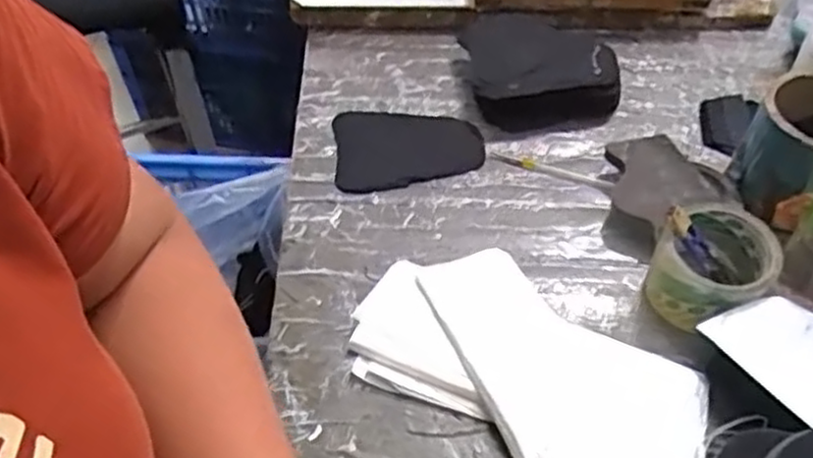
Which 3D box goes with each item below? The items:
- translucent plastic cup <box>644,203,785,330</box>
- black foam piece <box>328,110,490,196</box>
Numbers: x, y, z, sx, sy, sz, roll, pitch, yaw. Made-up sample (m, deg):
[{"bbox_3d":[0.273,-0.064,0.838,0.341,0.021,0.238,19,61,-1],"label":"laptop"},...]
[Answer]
[{"bbox_3d":[0.250,0.029,0.607,0.086,0.064,0.094,-2,50,2],"label":"translucent plastic cup"},{"bbox_3d":[0.002,-0.083,0.743,0.145,0.010,0.093,-6,50,-2],"label":"black foam piece"}]

